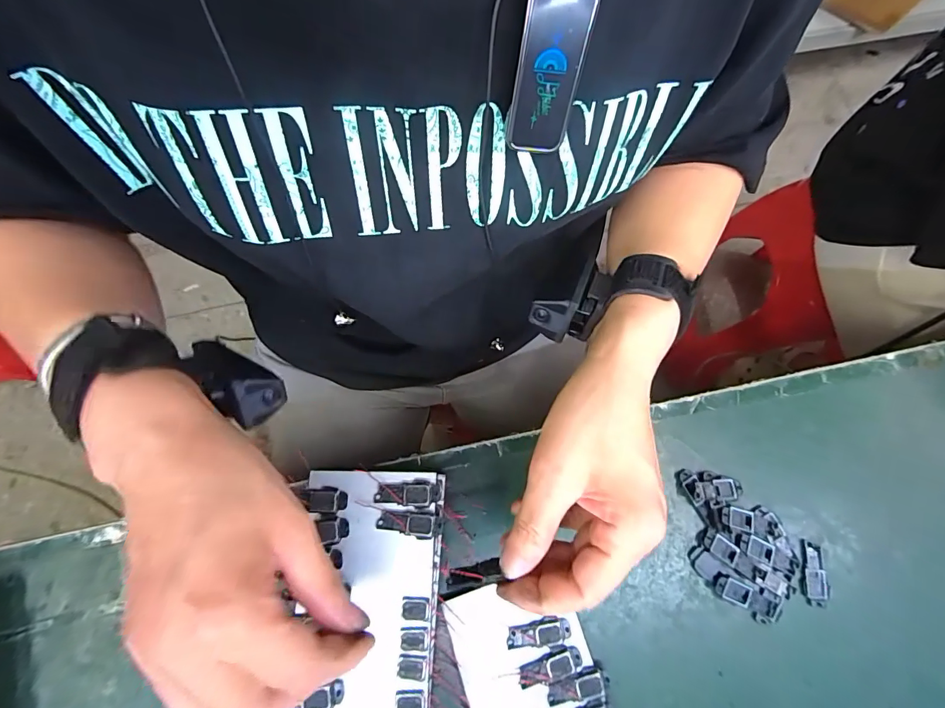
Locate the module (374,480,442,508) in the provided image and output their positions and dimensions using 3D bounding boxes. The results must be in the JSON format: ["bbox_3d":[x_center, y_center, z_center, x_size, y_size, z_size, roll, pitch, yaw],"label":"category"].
[{"bbox_3d":[-0.041,0.089,0.264,0.041,0.010,0.015,1,77,-1],"label":"module"}]

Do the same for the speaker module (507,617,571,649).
[{"bbox_3d":[0.042,0.175,0.260,0.039,0.004,0.016,-3,77,-2],"label":"speaker module"}]

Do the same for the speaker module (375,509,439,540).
[{"bbox_3d":[-0.041,0.105,0.259,0.037,0.004,0.016,7,77,1],"label":"speaker module"}]

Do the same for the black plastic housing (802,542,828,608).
[{"bbox_3d":[0.228,0.147,0.277,0.015,0.004,0.038,8,77,1],"label":"black plastic housing"}]

